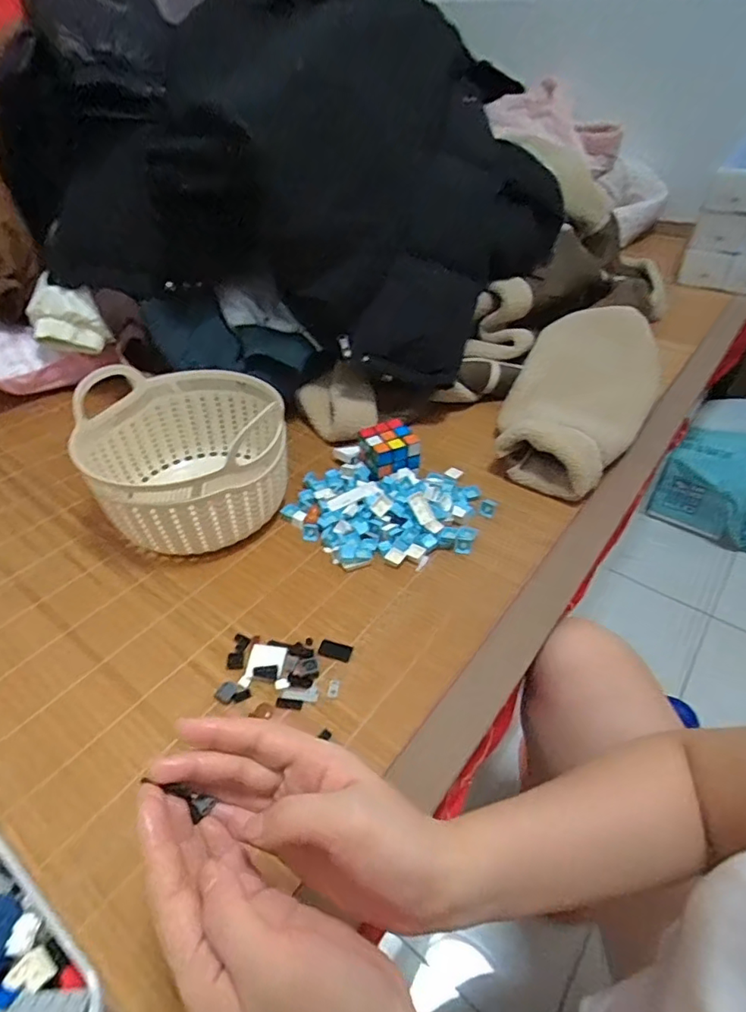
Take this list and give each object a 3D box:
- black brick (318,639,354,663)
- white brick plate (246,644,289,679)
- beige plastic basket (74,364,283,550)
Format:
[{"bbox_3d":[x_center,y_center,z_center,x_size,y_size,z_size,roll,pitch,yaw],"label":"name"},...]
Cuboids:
[{"bbox_3d":[-0.036,0.137,0.517,0.030,0.006,0.018,11,43,13],"label":"black brick"},{"bbox_3d":[-0.098,0.144,0.503,0.033,0.008,0.030,5,42,6],"label":"white brick plate"},{"bbox_3d":[-0.210,-0.056,0.633,0.208,0.141,0.220,-15,44,-16],"label":"beige plastic basket"}]

